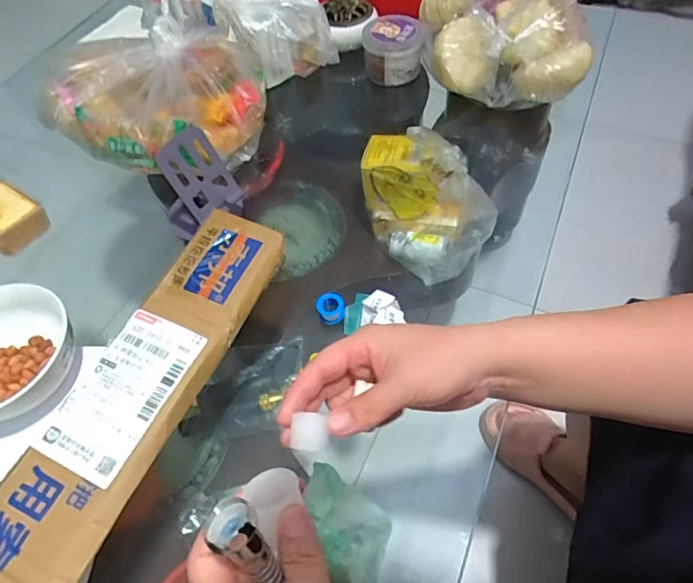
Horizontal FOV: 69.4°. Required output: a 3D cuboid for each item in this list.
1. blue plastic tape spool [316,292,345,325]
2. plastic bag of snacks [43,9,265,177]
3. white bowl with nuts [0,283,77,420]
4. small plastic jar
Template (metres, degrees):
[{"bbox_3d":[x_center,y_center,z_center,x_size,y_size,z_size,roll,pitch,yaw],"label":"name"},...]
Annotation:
[{"bbox_3d":[-0.014,0.016,0.465,0.025,0.019,0.023,-2,56,3],"label":"blue plastic tape spool"},{"bbox_3d":[-0.234,-0.236,0.606,0.267,0.084,0.213,-12,56,-3],"label":"plastic bag of snacks"},{"bbox_3d":[-0.299,0.056,0.430,0.124,0.046,0.115,-29,59,-14],"label":"white bowl with nuts"},{"bbox_3d":[0.062,-0.318,0.657,0.079,0.055,0.072,1,56,6],"label":"small plastic jar"}]

